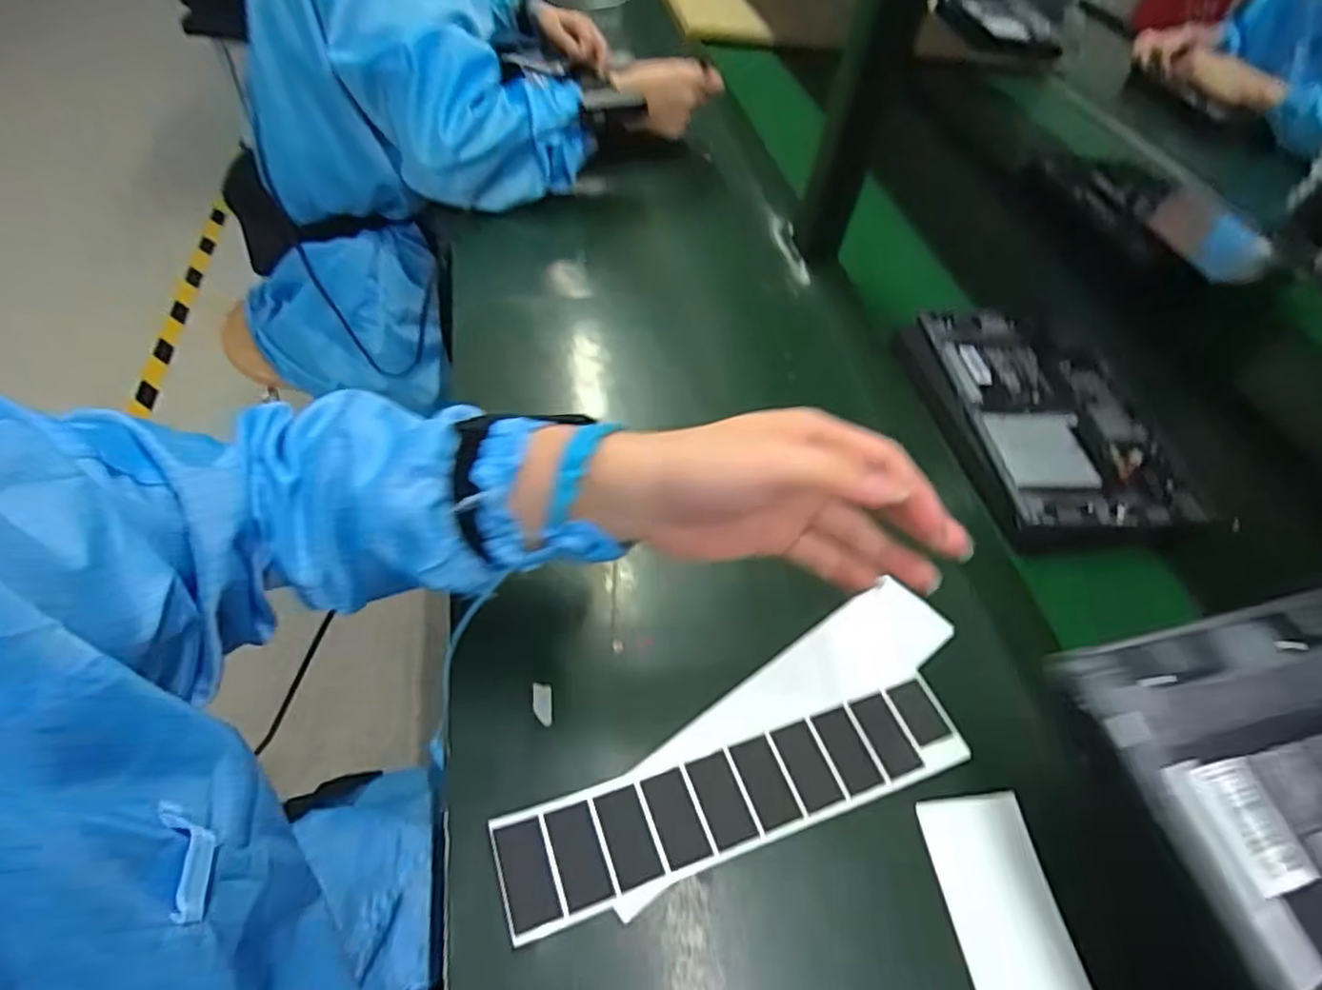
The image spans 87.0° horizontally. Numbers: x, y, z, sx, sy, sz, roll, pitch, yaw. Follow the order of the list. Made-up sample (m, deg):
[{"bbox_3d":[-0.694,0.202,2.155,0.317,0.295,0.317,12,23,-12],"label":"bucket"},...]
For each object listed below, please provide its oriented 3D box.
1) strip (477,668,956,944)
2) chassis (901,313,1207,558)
[{"bbox_3d":[0.045,0.164,0.385,0.266,0.008,0.055,-13,53,-16],"label":"strip"},{"bbox_3d":[0.320,-0.066,0.593,0.172,0.028,0.259,-1,52,-9],"label":"chassis"}]

